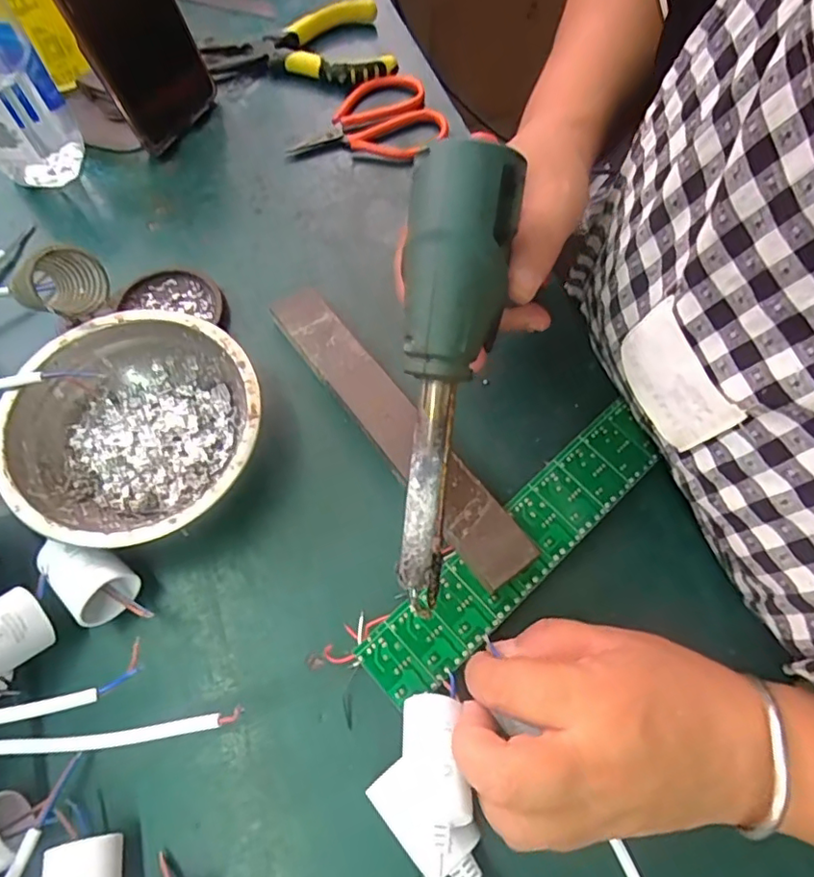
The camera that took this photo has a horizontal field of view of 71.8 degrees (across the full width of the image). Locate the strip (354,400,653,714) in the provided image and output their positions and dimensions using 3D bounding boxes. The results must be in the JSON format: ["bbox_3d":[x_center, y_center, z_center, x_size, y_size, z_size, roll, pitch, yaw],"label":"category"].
[{"bbox_3d":[0.058,0.053,0.286,0.191,0.004,0.039,-40,74,-16],"label":"strip"}]

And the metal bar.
[{"bbox_3d":[-0.010,-0.013,0.305,0.033,0.005,0.210,-32,66,-14],"label":"metal bar"}]

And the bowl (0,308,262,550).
[{"bbox_3d":[-0.140,-0.005,0.298,0.123,0.036,0.122,0,67,0],"label":"bowl"}]

